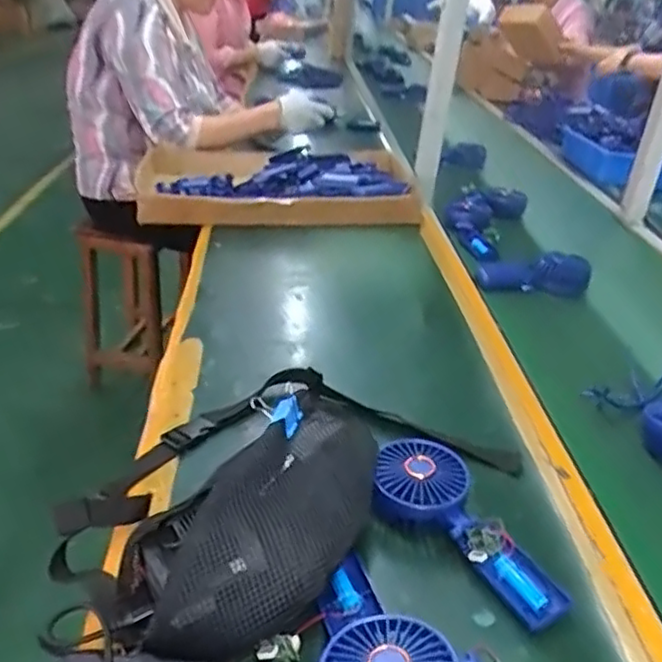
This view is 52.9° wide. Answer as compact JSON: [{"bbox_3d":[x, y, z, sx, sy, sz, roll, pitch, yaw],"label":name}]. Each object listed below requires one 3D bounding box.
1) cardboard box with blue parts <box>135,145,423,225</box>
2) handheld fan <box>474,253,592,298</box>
[{"bbox_3d":[-0.109,-0.293,1.301,0.515,0.077,0.360,3,30,-8],"label":"cardboard box with blue parts"},{"bbox_3d":[0.321,-0.079,1.052,0.178,0.072,0.049,-2,31,-16],"label":"handheld fan"}]

